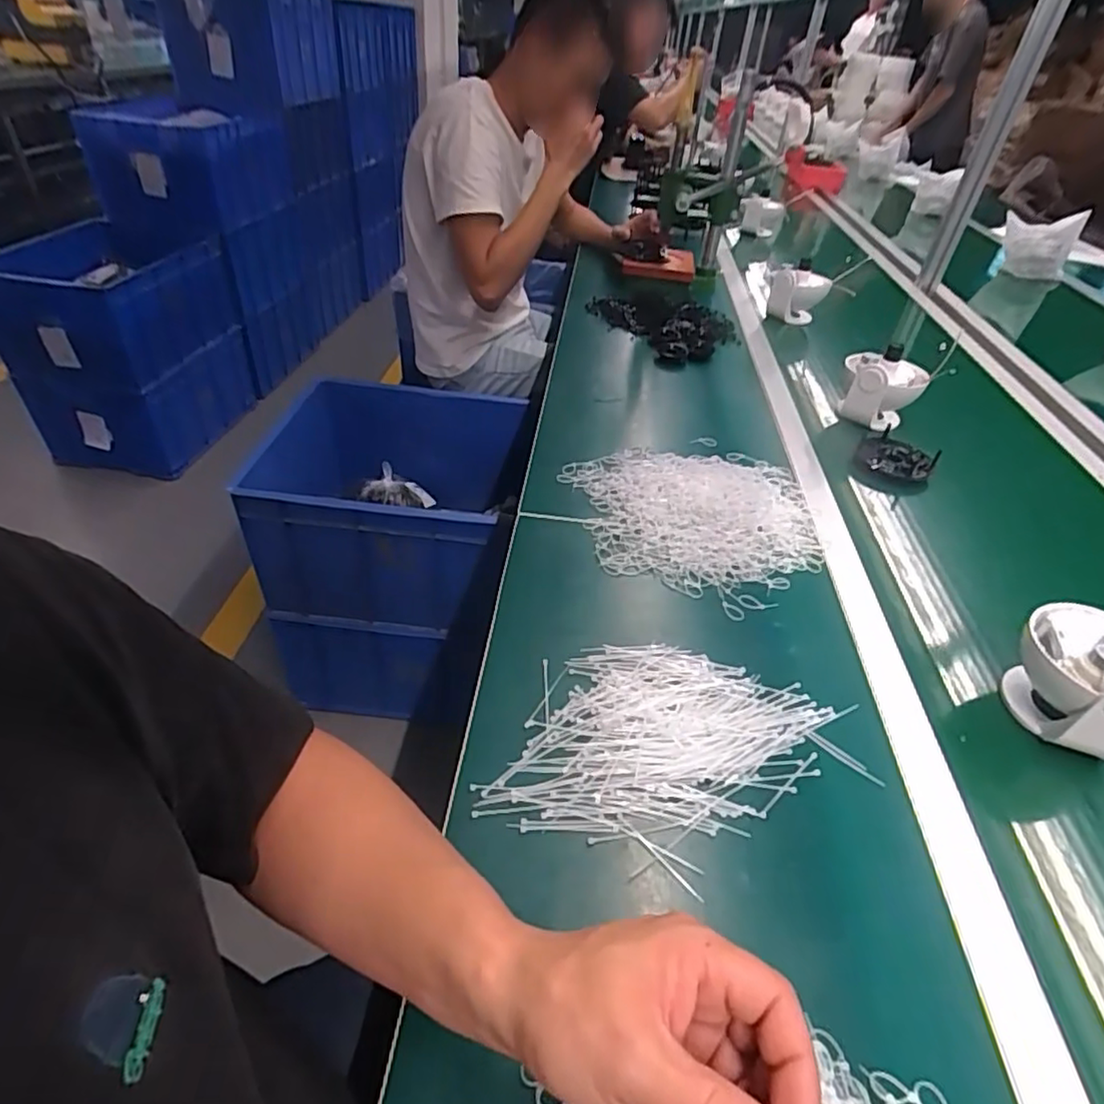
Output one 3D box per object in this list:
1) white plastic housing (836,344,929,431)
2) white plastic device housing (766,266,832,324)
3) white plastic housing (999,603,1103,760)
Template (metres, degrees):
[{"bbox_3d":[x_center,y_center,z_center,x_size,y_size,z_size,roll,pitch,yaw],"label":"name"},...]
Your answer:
[{"bbox_3d":[0.489,-0.243,0.956,0.096,0.097,0.108,-20,45,-24],"label":"white plastic housing"},{"bbox_3d":[0.497,-0.519,1.293,0.112,0.101,0.054,15,42,15],"label":"white plastic device housing"},{"bbox_3d":[0.456,0.107,0.538,0.114,0.124,0.110,-24,47,-28],"label":"white plastic housing"}]

